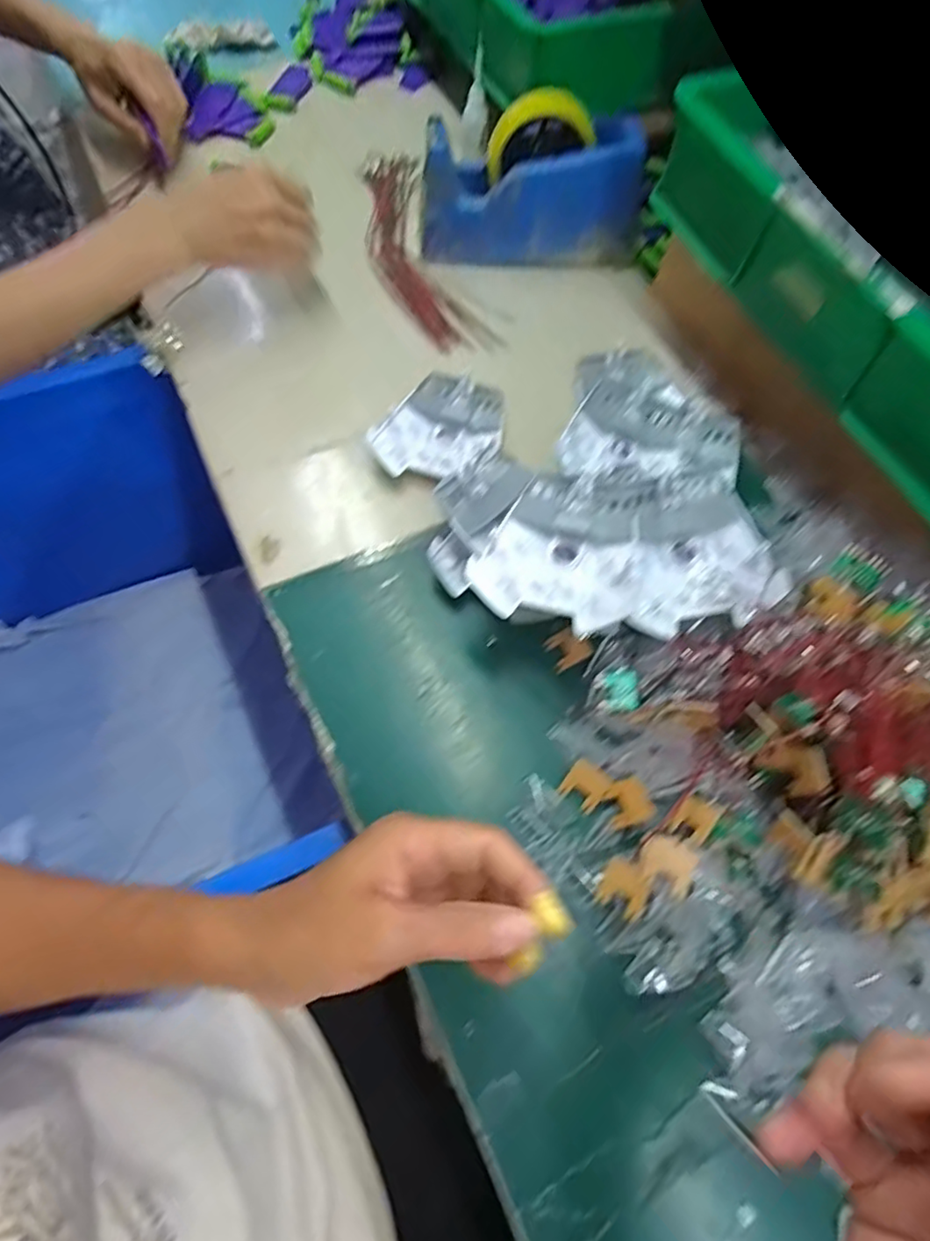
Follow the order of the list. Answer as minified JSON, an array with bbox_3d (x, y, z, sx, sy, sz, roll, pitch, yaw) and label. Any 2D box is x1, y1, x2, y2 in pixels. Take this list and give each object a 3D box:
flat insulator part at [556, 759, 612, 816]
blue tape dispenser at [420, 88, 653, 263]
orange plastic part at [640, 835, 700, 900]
[{"bbox_3d":[0.075,0.104,0.389,0.025,0.004,0.027,35,94,16],"label":"flat insulator part"},{"bbox_3d":[0.060,-0.385,0.557,0.197,0.101,0.065,-3,66,-6],"label":"blue tape dispenser"},{"bbox_3d":[0.113,0.137,0.348,0.029,0.005,0.026,25,79,20],"label":"orange plastic part"}]

